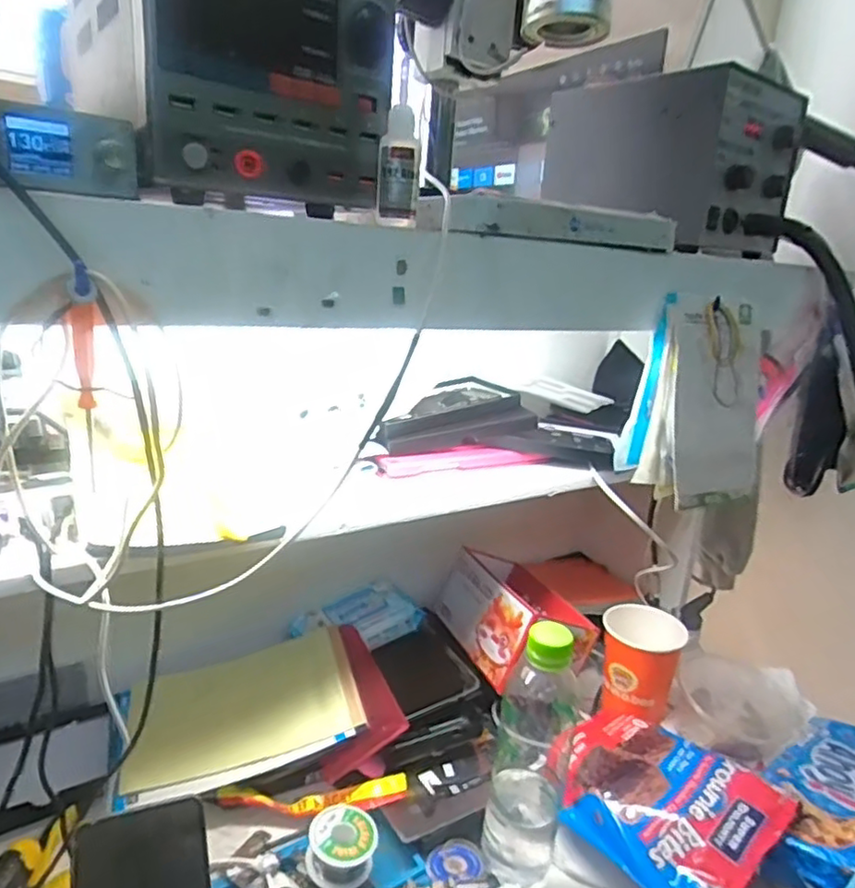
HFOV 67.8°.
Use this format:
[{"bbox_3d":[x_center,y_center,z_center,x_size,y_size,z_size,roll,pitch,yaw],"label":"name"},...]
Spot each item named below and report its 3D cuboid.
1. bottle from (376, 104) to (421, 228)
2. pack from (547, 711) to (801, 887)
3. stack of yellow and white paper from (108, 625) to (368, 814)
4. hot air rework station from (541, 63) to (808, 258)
[{"bbox_3d":[-0.017,-0.169,0.389,0.025,0.068,0.024,4,17,0],"label":"bottle"},{"bbox_3d":[0.196,0.316,0.556,0.187,0.076,0.144,19,22,40],"label":"pack"},{"bbox_3d":[-0.181,0.251,0.610,0.222,0.023,0.137,-13,31,-17],"label":"stack of yellow and white paper"},{"bbox_3d":[0.265,-0.305,0.709,0.178,0.143,0.226,-10,22,-38],"label":"hot air rework station"}]

